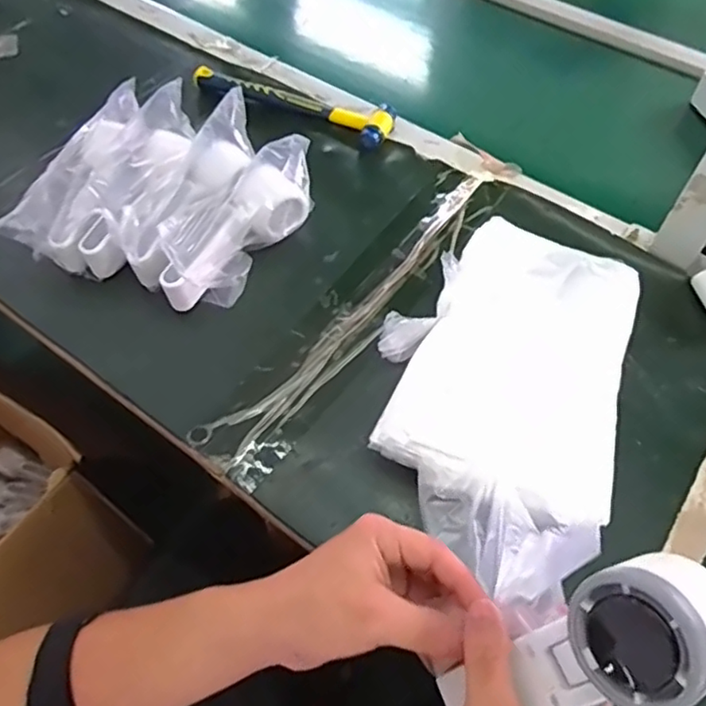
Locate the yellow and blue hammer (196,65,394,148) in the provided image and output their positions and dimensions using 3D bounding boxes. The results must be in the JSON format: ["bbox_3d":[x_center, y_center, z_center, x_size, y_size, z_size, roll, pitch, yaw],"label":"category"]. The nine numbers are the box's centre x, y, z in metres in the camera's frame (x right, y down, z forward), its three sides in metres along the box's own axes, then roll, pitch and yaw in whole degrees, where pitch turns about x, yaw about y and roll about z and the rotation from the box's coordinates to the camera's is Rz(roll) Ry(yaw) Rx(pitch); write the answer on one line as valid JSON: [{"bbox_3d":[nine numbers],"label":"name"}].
[{"bbox_3d":[-0.067,-0.288,0.709,0.236,0.029,0.054,22,60,13],"label":"yellow and blue hammer"}]

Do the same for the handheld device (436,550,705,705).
[{"bbox_3d":[0.107,0.151,0.301,0.051,0.145,0.055,11,46,-44],"label":"handheld device"}]

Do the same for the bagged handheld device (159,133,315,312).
[{"bbox_3d":[-0.103,-0.119,0.579,0.064,0.072,0.190,27,62,16],"label":"bagged handheld device"}]

